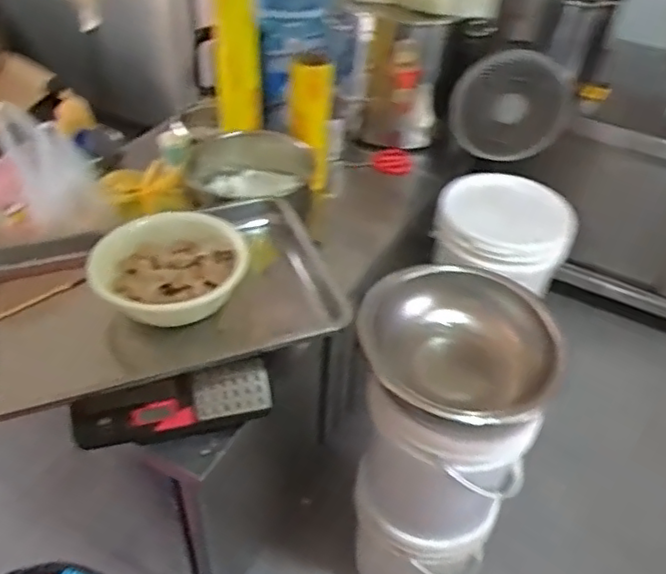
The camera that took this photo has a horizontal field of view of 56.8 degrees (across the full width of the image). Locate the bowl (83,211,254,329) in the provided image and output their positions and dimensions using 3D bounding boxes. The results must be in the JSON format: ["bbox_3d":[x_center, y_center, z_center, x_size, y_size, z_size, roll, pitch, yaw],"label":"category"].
[{"bbox_3d":[-0.264,-0.038,1.034,0.215,0.083,0.231,3,43,-2],"label":"bowl"}]

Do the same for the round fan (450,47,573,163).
[{"bbox_3d":[0.466,-0.468,1.631,0.307,0.316,0.079,2,43,-3],"label":"round fan"}]

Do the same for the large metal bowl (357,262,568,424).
[{"bbox_3d":[0.226,0.130,1.141,0.377,0.166,0.306,19,45,15],"label":"large metal bowl"}]

